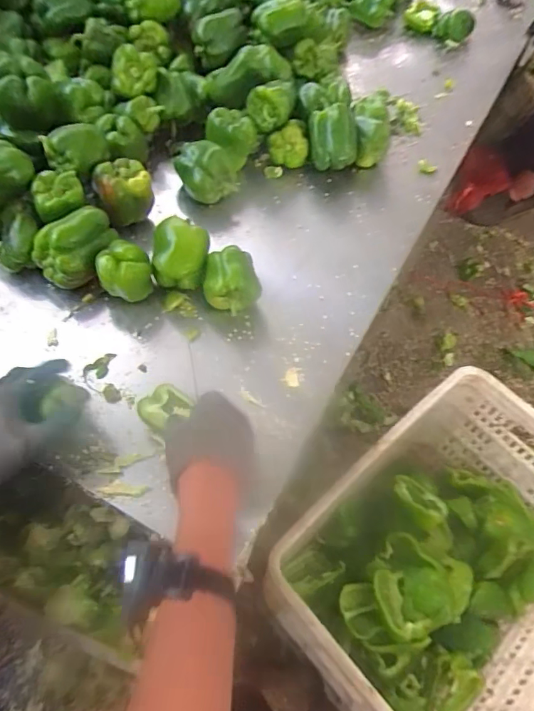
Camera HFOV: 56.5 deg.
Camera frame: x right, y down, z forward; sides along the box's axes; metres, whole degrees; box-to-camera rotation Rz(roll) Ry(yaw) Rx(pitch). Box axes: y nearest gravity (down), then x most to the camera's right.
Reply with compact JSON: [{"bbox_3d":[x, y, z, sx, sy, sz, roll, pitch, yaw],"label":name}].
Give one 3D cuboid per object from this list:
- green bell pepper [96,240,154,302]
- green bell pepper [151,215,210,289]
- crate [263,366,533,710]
[{"bbox_3d":[-0.208,-0.123,0.744,0.062,0.070,0.068,2,57,-4],"label":"green bell pepper"},{"bbox_3d":[-0.132,-0.155,0.765,0.081,0.069,0.091,0,57,-5],"label":"green bell pepper"},{"bbox_3d":[0.279,0.321,0.800,0.502,0.250,0.346,-36,67,-25],"label":"crate"}]

